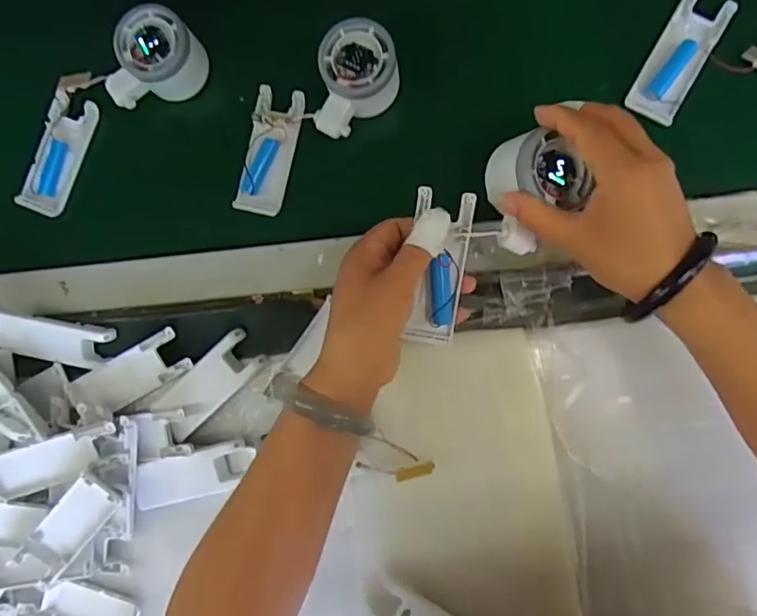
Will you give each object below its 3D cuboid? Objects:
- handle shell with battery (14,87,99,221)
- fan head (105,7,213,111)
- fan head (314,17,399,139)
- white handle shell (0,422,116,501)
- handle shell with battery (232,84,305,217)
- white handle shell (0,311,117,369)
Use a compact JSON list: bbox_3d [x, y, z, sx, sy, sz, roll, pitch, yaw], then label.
[{"bbox_3d":[-0.282,-0.134,0.485,0.035,0.018,0.105,22,91,5],"label":"handle shell with battery"},{"bbox_3d":[-0.184,-0.199,0.456,0.062,0.056,0.083,35,93,5],"label":"fan head"},{"bbox_3d":[-0.016,-0.177,0.435,0.057,0.042,0.081,8,90,6],"label":"fan head"},{"bbox_3d":[-0.261,0.123,0.443,0.101,0.028,0.037,-19,87,5],"label":"white handle shell"},{"bbox_3d":[-0.092,-0.131,0.460,0.038,0.017,0.105,14,91,6],"label":"handle shell with battery"},{"bbox_3d":[-0.275,0.027,0.462,0.101,0.015,0.035,9,90,6],"label":"white handle shell"}]

